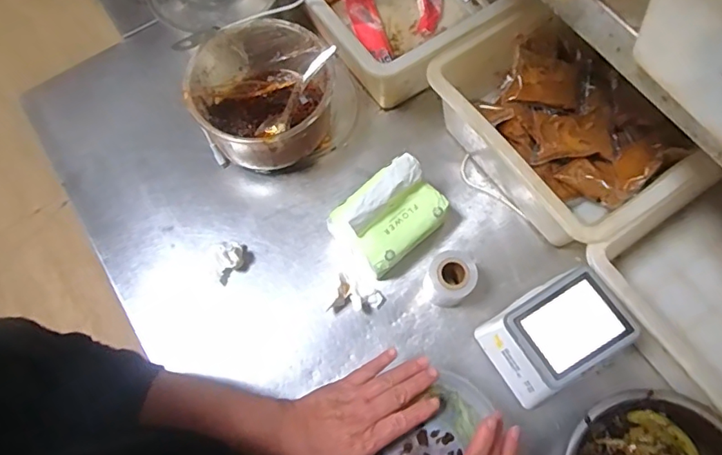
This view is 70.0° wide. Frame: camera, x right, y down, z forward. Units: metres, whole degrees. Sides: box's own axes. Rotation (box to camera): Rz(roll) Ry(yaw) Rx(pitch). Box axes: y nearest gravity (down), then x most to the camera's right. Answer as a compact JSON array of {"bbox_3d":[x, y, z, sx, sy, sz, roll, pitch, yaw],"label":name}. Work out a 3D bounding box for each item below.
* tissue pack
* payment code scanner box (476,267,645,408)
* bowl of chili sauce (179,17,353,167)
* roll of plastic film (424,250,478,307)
[{"bbox_3d":[0.023,-0.007,0.595,0.141,0.104,0.093,-40,72,-12],"label":"tissue pack"},{"bbox_3d":[0.198,0.117,0.540,0.114,0.111,0.097,-28,70,-8],"label":"payment code scanner box"},{"bbox_3d":[-0.109,-0.162,0.666,0.193,0.104,0.170,0,69,3],"label":"bowl of chili sauce"},{"bbox_3d":[0.101,0.060,0.584,0.046,0.067,0.049,-1,69,2],"label":"roll of plastic film"}]

